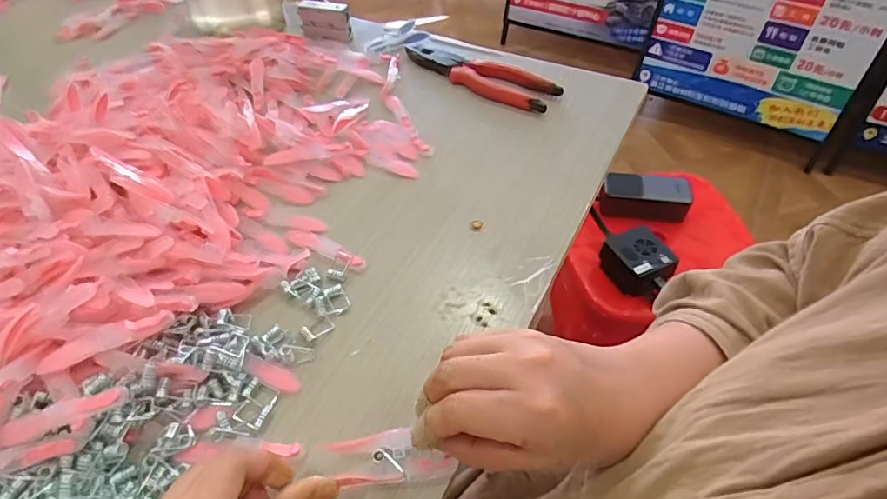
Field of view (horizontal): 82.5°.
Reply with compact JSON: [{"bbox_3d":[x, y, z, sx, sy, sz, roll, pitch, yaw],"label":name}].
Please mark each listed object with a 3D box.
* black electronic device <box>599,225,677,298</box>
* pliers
[{"bbox_3d":[0.261,0.016,0.683,0.075,0.044,0.082,-21,53,-15],"label":"black electronic device"},{"bbox_3d":[0.035,-0.195,0.549,0.189,0.017,0.050,32,58,26],"label":"pliers"}]

